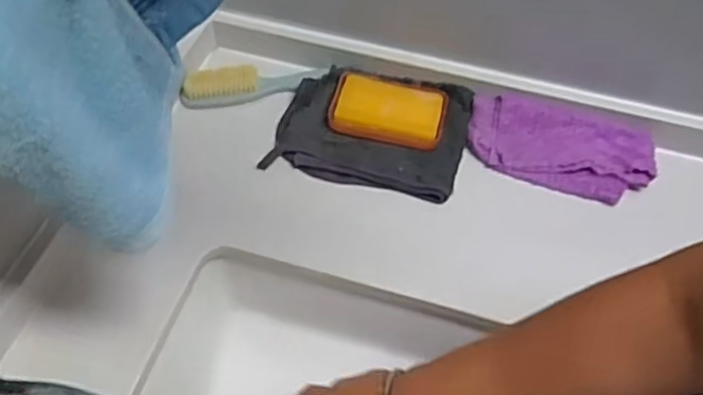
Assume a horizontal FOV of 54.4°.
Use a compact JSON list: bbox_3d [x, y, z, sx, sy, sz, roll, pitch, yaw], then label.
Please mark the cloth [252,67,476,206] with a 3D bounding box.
[{"bbox_3d":[0.022,-0.076,0.705,0.189,0.028,0.140,12,52,6],"label":"cloth"}]

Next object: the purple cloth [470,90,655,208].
[{"bbox_3d":[0.210,-0.050,0.693,0.183,0.019,0.092,13,68,10],"label":"purple cloth"}]

